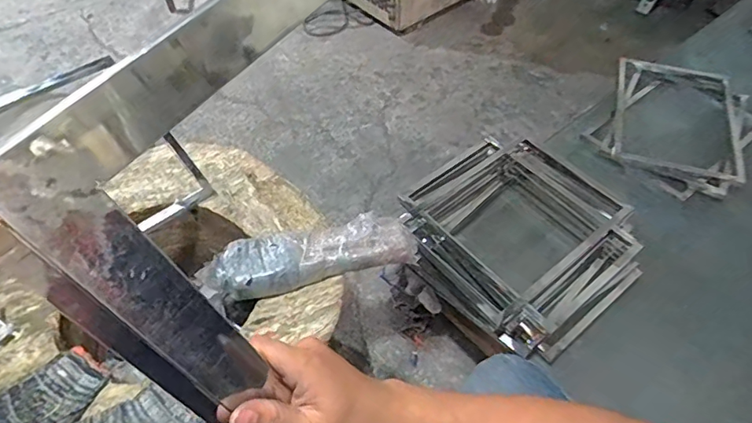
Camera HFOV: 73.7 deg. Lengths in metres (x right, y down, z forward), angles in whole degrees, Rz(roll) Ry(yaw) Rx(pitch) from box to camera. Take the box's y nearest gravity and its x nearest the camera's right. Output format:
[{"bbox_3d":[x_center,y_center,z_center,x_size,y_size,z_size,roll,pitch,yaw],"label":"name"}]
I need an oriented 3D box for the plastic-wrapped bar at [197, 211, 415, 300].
[{"bbox_3d":[-0.100,0.061,0.753,0.322,0.061,0.086,-13,53,-10],"label":"plastic-wrapped bar"}]

